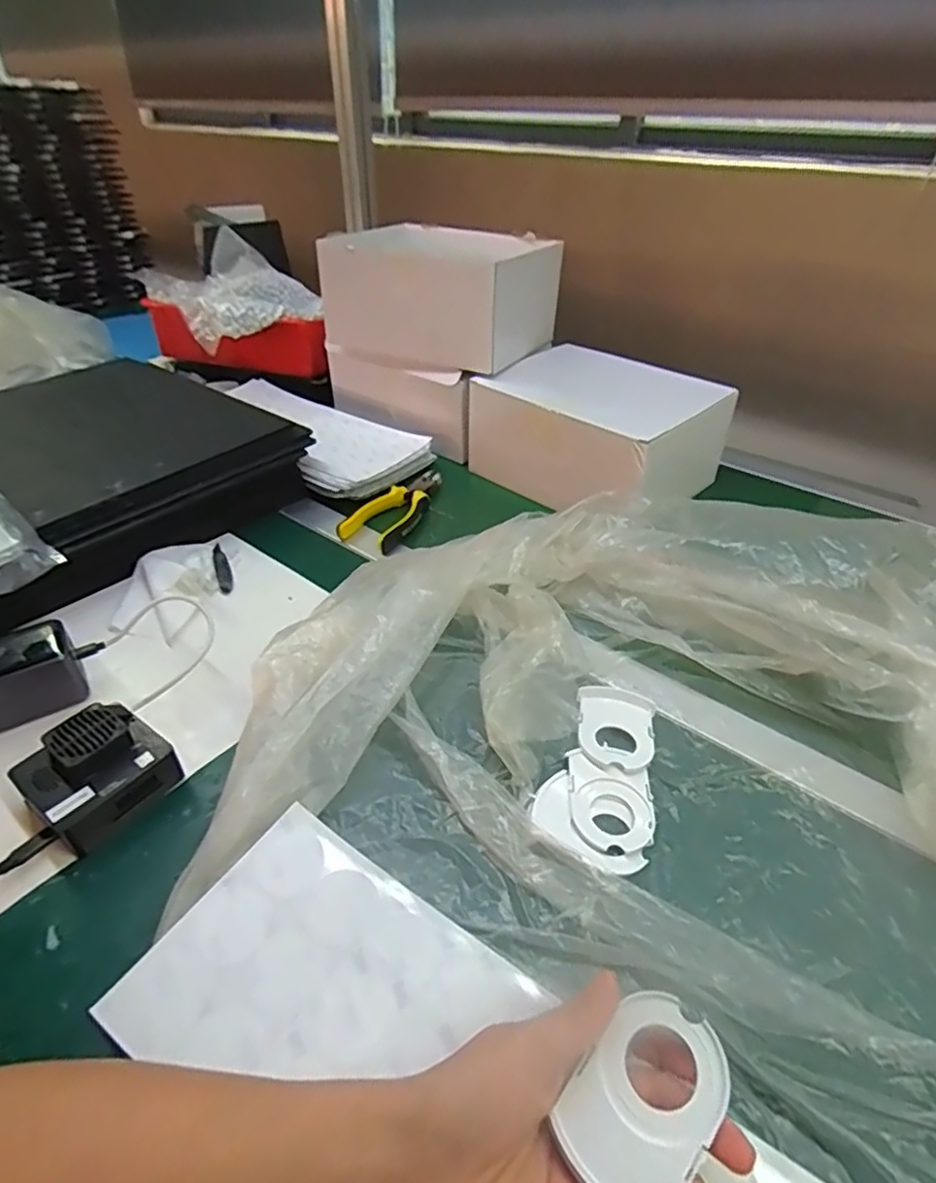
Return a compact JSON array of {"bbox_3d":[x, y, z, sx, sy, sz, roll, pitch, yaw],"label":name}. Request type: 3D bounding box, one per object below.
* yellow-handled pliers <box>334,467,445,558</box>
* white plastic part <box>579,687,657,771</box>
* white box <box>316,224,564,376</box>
[{"bbox_3d":[-0.077,-0.101,0.715,0.062,0.019,0.166,16,40,18],"label":"yellow-handled pliers"},{"bbox_3d":[0.109,0.101,0.465,0.057,0.013,0.079,11,39,12],"label":"white plastic part"},{"bbox_3d":[-0.036,-0.378,0.811,0.251,0.134,0.184,21,42,23],"label":"white box"}]

